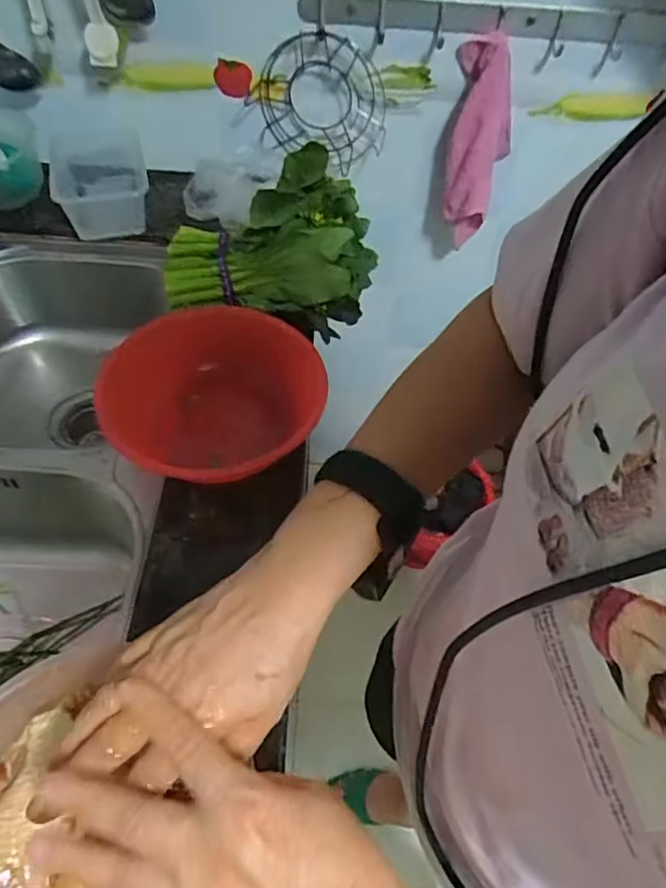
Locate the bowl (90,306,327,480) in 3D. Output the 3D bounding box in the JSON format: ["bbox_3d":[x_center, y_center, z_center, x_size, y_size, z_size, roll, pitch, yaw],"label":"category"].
[{"bbox_3d":[-0.112,-0.048,0.575,0.194,0.068,0.208,2,54,-3],"label":"bowl"}]

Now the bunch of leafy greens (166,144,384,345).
[{"bbox_3d":[-0.071,-0.221,0.630,0.230,0.157,0.112,1,54,-4],"label":"bunch of leafy greens"}]

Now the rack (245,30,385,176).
[{"bbox_3d":[-0.018,-0.513,0.865,0.193,0.164,0.046,11,54,3],"label":"rack"}]

